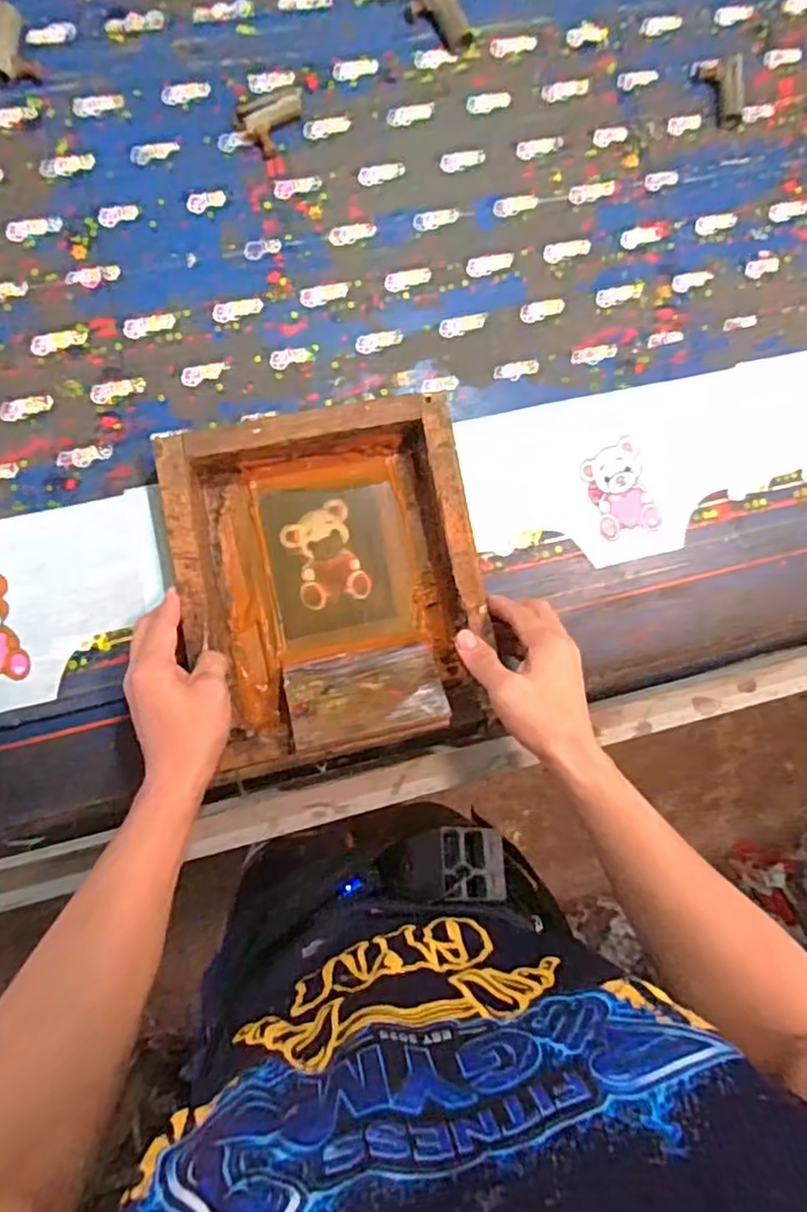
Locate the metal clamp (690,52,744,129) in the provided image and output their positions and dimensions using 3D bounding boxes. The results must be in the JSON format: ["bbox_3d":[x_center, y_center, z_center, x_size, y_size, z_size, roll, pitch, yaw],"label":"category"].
[{"bbox_3d":[0.299,-0.489,0.616,0.045,0.020,0.062,3,88,-5],"label":"metal clamp"}]

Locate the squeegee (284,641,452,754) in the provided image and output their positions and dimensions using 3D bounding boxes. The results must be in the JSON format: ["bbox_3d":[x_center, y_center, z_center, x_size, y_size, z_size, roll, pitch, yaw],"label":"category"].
[{"bbox_3d":[-0.030,0.070,0.517,0.119,0.085,0.017,-9,131,-5],"label":"squeegee"}]

